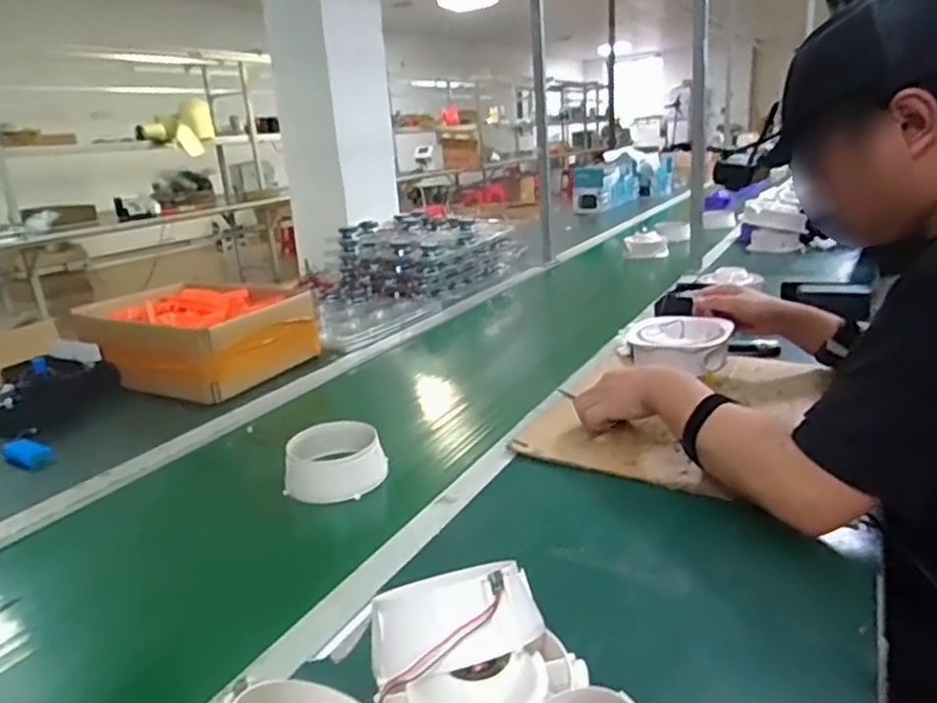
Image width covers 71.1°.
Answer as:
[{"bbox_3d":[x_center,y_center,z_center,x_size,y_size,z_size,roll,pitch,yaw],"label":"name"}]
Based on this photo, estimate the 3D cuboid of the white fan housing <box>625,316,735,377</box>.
[{"bbox_3d":[0.303,-0.013,0.950,0.140,0.049,0.106,5,21,25],"label":"white fan housing"}]

